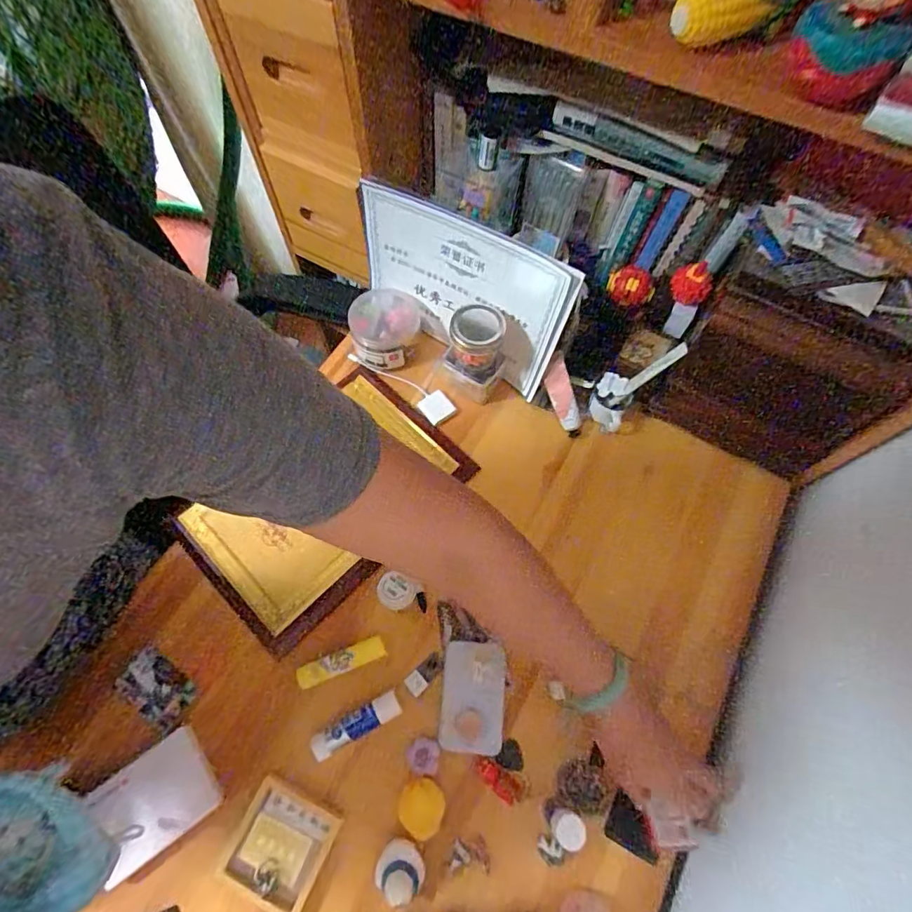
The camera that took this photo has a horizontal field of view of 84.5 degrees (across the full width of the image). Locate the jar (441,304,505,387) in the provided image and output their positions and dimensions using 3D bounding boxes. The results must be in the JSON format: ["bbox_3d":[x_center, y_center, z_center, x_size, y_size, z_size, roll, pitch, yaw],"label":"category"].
[{"bbox_3d":[0.025,-0.144,0.655,0.070,0.088,0.058,20,67,9],"label":"jar"}]

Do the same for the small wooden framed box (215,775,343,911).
[{"bbox_3d":[-0.173,0.380,0.487,0.092,0.017,0.092,22,67,10],"label":"small wooden framed box"}]

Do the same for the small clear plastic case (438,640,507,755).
[{"bbox_3d":[0.018,0.261,0.545,0.067,0.026,0.107,5,66,2],"label":"small clear plastic case"}]

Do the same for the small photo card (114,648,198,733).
[{"bbox_3d":[-0.332,0.256,0.554,0.081,0.006,0.053,35,70,8],"label":"small photo card"}]

